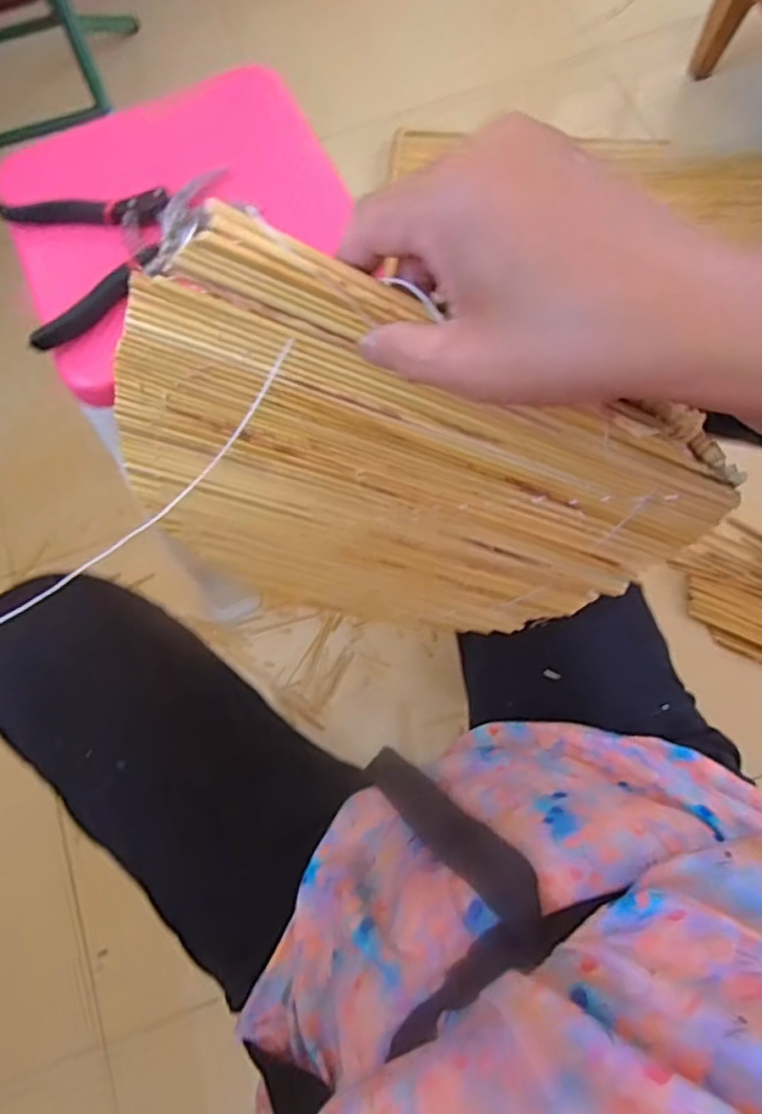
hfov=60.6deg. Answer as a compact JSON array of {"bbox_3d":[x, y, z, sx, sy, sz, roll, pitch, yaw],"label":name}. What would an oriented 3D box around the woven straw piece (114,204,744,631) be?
[{"bbox_3d":[0.005,-0.025,0.347,0.274,0.262,0.010,17,63,-11],"label":"woven straw piece"}]

